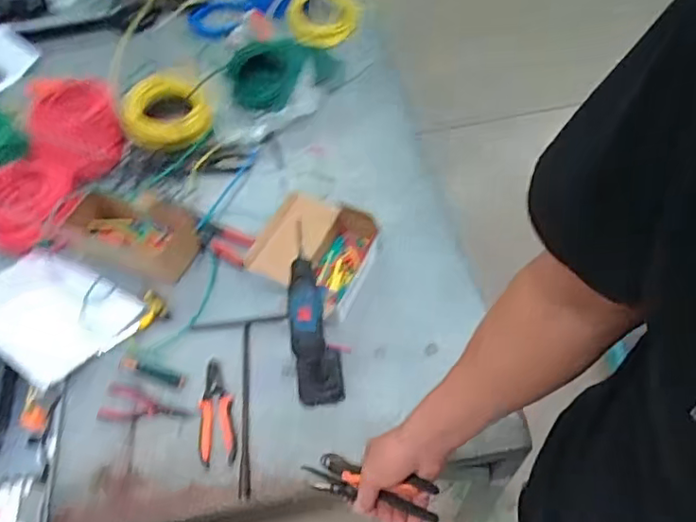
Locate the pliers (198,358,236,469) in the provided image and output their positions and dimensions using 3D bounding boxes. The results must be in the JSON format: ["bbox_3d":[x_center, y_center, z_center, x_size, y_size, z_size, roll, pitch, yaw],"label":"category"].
[{"bbox_3d":[-0.211,0.235,0.918,0.055,0.013,0.171,-10,53,-2],"label":"pliers"}]

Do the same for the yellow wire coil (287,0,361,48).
[{"bbox_3d":[-0.067,-0.683,1.606,0.237,0.166,0.040,-42,25,-25],"label":"yellow wire coil"}]

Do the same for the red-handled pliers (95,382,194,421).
[{"bbox_3d":[-0.321,0.234,0.925,0.136,0.013,0.057,11,54,-5],"label":"red-handled pliers"}]

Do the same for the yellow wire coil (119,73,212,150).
[{"bbox_3d":[-0.406,-0.333,1.292,0.199,0.060,0.170,-21,99,3],"label":"yellow wire coil"}]

